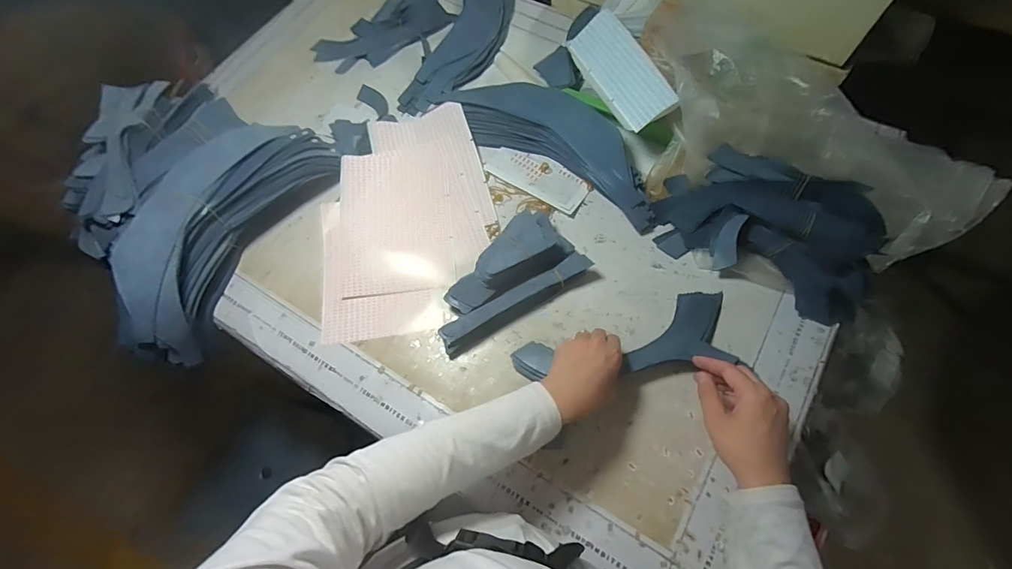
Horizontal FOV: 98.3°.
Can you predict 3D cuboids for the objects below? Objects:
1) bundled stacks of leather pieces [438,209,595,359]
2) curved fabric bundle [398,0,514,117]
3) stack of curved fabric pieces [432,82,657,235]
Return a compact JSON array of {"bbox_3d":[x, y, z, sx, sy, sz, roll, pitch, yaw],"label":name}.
[{"bbox_3d":[-0.005,-0.009,0.541,0.196,0.061,0.093,-31,69,-9],"label":"bundled stacks of leather pieces"},{"bbox_3d":[-0.069,-0.414,0.730,0.123,0.024,0.328,14,69,9],"label":"curved fabric bundle"},{"bbox_3d":[0.067,-0.211,0.623,0.359,0.056,0.110,32,73,15],"label":"stack of curved fabric pieces"}]

